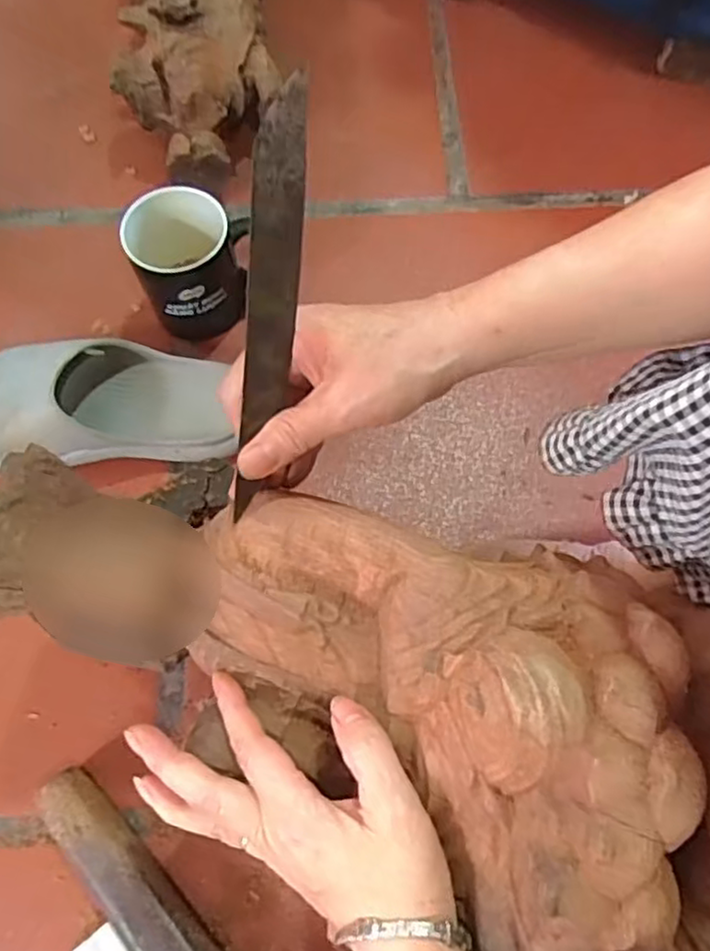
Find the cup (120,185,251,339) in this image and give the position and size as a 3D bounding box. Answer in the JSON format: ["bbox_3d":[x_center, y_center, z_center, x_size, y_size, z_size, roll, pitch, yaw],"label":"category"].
[{"bbox_3d":[-0.131,-0.164,0.546,0.084,0.095,0.076,-11,71,-4],"label":"cup"}]

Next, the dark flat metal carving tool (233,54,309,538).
[{"bbox_3d":[-0.037,-0.064,0.292,0.024,0.183,0.005,-11,36,-33],"label":"dark flat metal carving tool"}]

